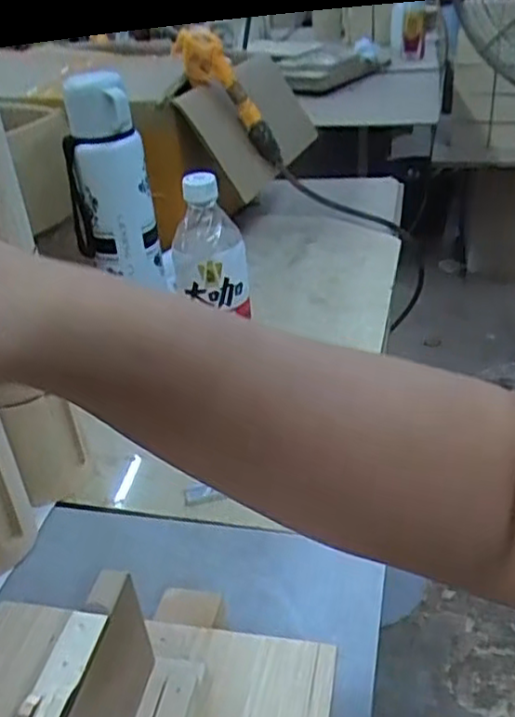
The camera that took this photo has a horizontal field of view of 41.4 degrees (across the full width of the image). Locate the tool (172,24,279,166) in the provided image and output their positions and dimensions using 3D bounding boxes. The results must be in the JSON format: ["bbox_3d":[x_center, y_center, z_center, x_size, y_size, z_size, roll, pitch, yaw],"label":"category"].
[{"bbox_3d":[-0.030,-0.318,0.842,0.055,0.194,0.035,-35,31,10],"label":"tool"}]

